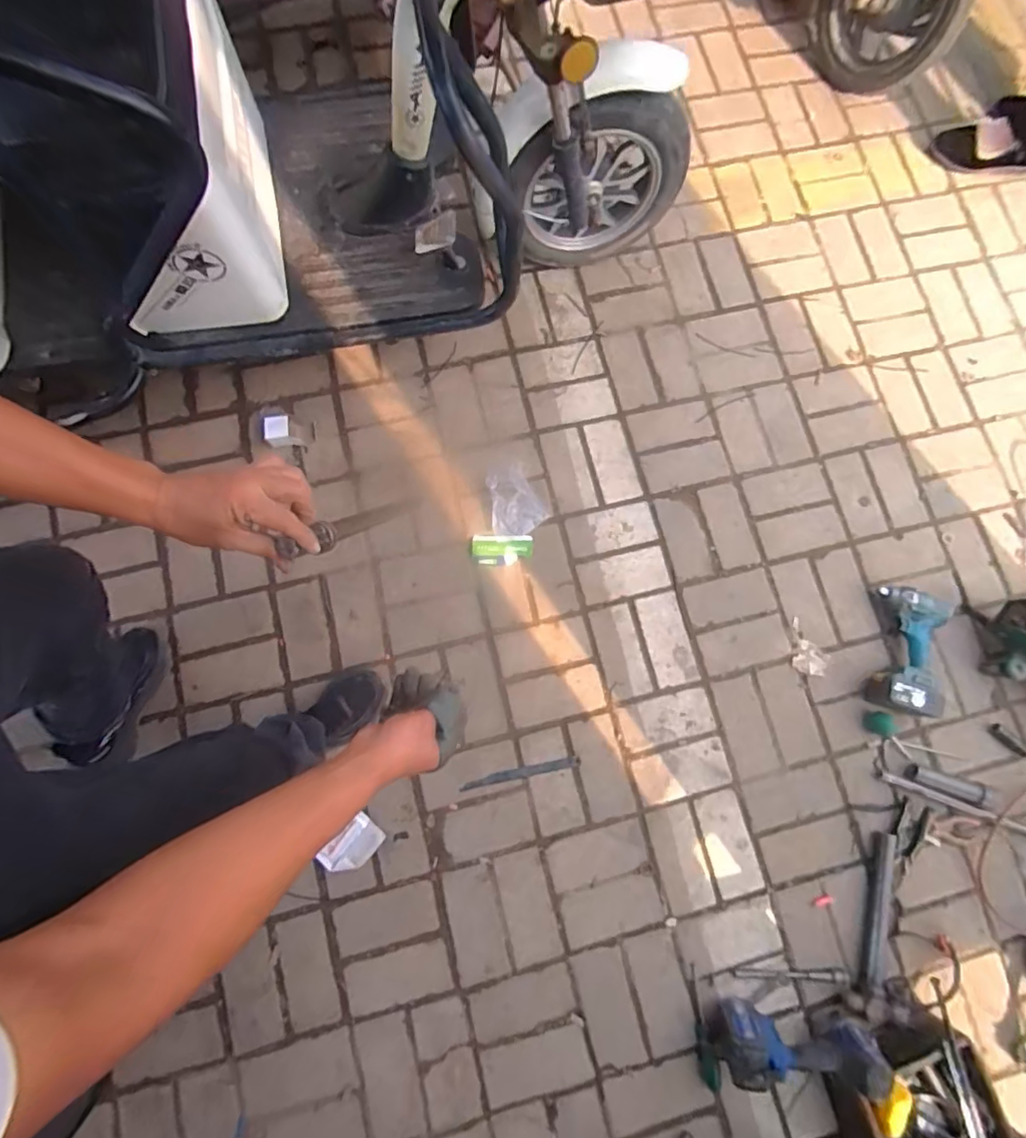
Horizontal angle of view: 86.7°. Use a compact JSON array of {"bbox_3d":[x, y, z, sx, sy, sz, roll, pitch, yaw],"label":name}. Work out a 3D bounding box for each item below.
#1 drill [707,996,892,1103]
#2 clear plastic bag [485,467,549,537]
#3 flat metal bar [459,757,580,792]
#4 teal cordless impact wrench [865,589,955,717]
[{"bbox_3d":[0.471,0.801,0.906,0.263,0.140,0.079,4,79,-1],"label":"drill"},{"bbox_3d":[0.007,-0.141,1.148,0.114,0.017,0.142,-7,79,-3],"label":"clear plastic bag"},{"bbox_3d":[0.015,0.392,1.044,0.229,0.008,0.021,-11,80,-3],"label":"flat metal bar"},{"bbox_3d":[0.795,0.161,1.086,0.129,0.072,0.249,13,79,1],"label":"teal cordless impact wrench"}]

